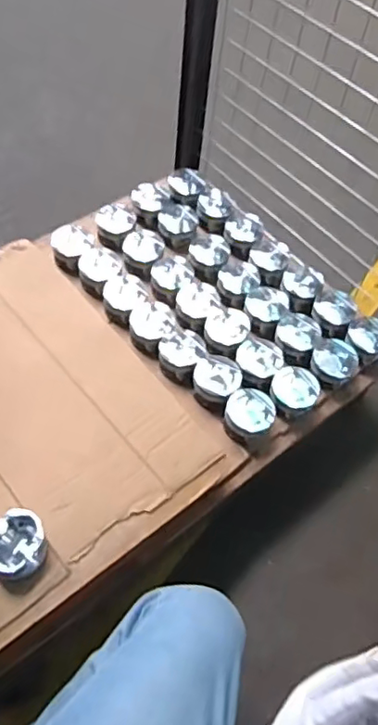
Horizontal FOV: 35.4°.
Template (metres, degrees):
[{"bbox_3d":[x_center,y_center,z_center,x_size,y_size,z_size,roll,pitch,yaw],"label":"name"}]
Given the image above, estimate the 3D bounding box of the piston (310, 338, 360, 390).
[{"bbox_3d":[0.270,0.005,1.113,0.085,0.043,0.099,27,60,12],"label":"piston"}]

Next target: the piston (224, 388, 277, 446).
[{"bbox_3d":[0.107,0.093,1.036,0.084,0.061,0.082,2,58,-3],"label":"piston"}]

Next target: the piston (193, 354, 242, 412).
[{"bbox_3d":[0.049,0.035,1.067,0.086,0.048,0.097,18,58,7],"label":"piston"}]

